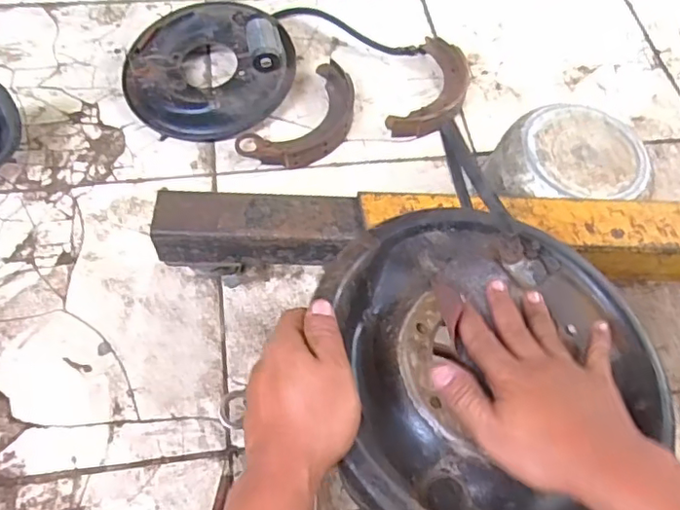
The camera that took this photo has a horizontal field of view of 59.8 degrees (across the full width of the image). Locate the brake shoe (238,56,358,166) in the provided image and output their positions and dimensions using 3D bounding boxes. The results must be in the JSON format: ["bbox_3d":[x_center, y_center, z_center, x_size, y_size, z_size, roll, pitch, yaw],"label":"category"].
[{"bbox_3d":[-0.048,-0.210,0.934,0.121,0.030,0.226,37,65,15],"label":"brake shoe"}]

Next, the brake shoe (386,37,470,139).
[{"bbox_3d":[0.157,-0.274,0.985,0.102,0.031,0.225,22,63,8],"label":"brake shoe"}]

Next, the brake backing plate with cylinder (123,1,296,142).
[{"bbox_3d":[-0.210,-0.303,0.946,0.272,0.082,0.241,-6,62,-7],"label":"brake backing plate with cylinder"}]

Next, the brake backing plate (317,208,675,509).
[{"bbox_3d":[0.120,0.077,0.427,0.244,0.046,0.259,2,62,-3],"label":"brake backing plate"}]

